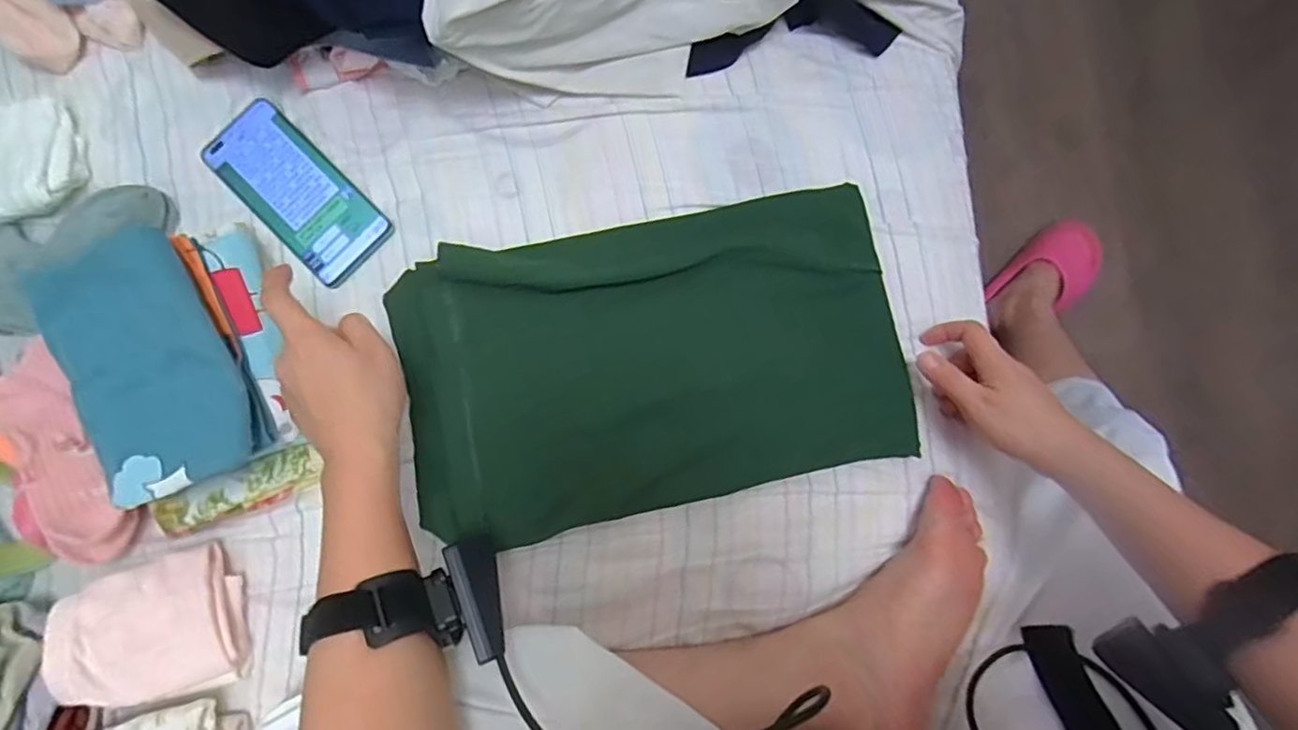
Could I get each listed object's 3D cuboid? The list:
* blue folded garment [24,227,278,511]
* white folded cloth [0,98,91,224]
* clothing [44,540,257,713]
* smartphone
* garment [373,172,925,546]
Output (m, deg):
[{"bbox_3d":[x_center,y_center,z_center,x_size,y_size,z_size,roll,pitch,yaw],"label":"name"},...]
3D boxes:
[{"bbox_3d":[-0.331,0.004,0.408,0.112,0.040,0.161,-21,95,4],"label":"blue folded garment"},{"bbox_3d":[-0.509,-0.157,0.486,0.109,0.020,0.098,-19,84,-1],"label":"white folded cloth"},{"bbox_3d":[-0.350,0.188,0.438,0.105,0.053,0.097,-14,85,-2],"label":"clothing"},{"bbox_3d":[-0.287,-0.142,0.504,0.161,0.015,0.073,44,86,5],"label":"smartphone"},{"bbox_3d":[0.004,-0.002,0.486,0.379,0.049,0.214,-11,79,-3],"label":"garment"}]

